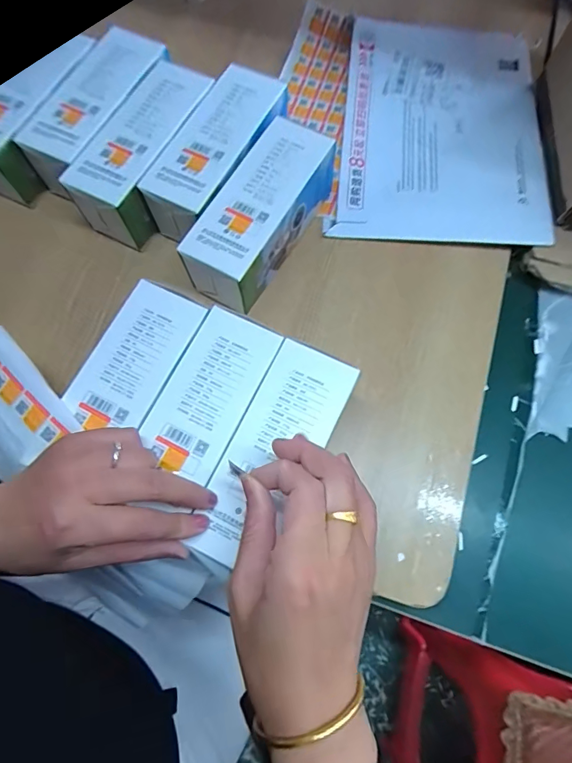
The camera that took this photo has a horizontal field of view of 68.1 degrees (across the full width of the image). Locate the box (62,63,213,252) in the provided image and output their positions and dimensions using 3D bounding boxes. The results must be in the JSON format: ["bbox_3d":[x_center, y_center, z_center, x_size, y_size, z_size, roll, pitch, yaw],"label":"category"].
[{"bbox_3d":[-0.146,-0.234,0.444,0.076,0.079,0.173,24,73,8],"label":"box"}]

